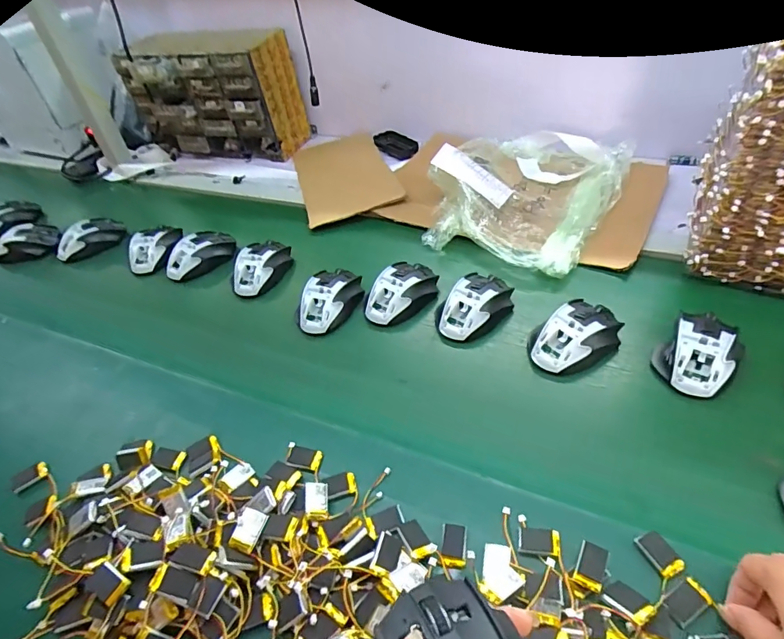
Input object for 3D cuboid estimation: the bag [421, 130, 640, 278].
[{"bbox_3d":[0.208,-0.228,0.747,0.286,0.082,0.362,19,50,22],"label":"bag"}]

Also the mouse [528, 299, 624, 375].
[{"bbox_3d":[0.210,0.017,0.532,0.113,0.040,0.070,-26,47,-18],"label":"mouse"}]

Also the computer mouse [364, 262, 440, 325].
[{"bbox_3d":[0.012,-0.039,0.620,0.058,0.038,0.112,27,54,31],"label":"computer mouse"}]

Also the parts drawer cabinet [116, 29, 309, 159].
[{"bbox_3d":[-0.385,-0.459,0.977,0.346,0.216,0.147,7,46,12],"label":"parts drawer cabinet"}]

